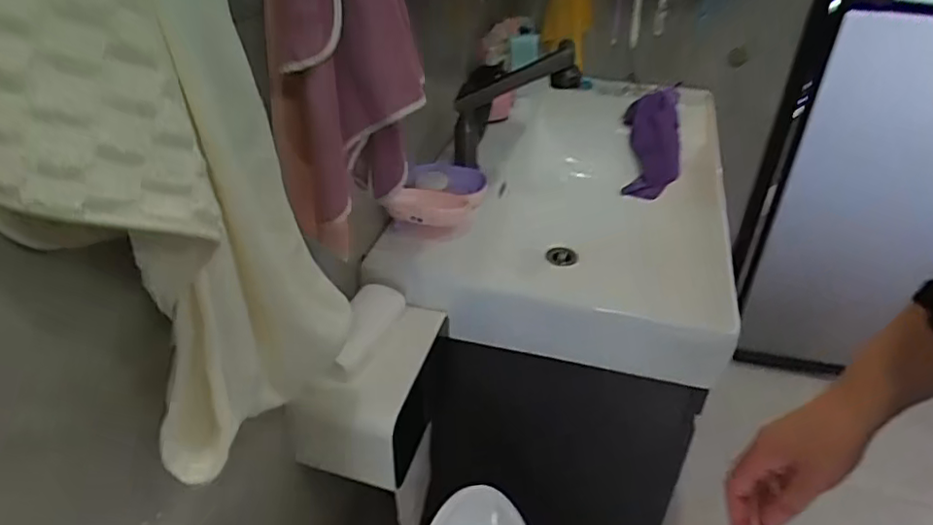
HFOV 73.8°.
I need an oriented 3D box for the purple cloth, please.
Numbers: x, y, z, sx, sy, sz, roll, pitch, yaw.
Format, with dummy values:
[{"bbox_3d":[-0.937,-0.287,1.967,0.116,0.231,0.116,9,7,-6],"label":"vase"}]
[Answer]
[{"bbox_3d":[0.409,-0.269,1.369,0.115,0.071,0.258,7,72,6],"label":"purple cloth"}]

